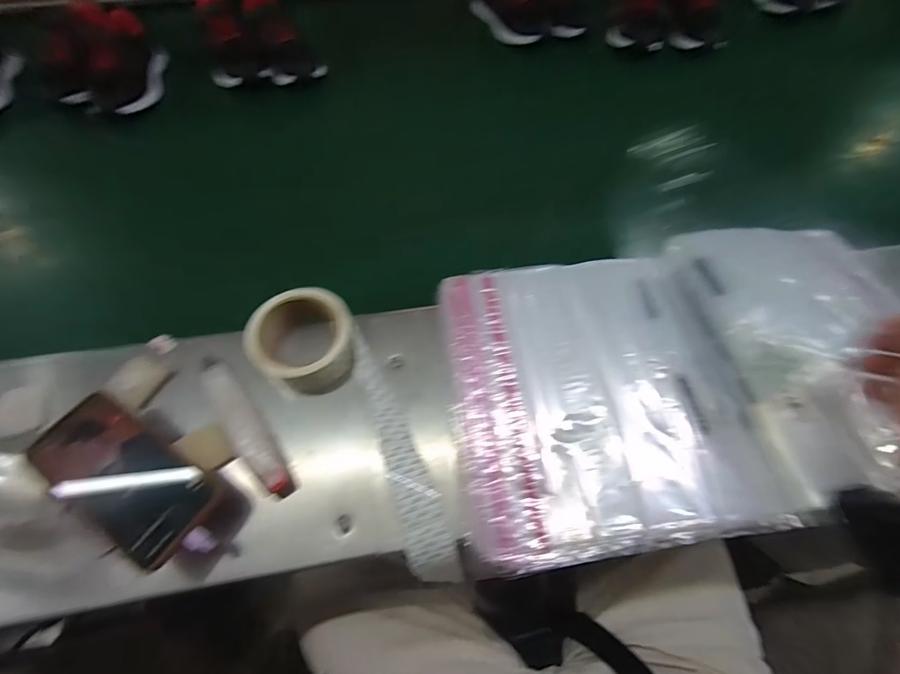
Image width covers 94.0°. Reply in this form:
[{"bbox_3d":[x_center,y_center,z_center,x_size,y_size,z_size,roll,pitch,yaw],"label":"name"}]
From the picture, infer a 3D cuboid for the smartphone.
[{"bbox_3d":[-0.271,0.114,0.347,0.148,0.016,0.072,31,60,10],"label":"smartphone"}]

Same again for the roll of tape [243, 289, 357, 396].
[{"bbox_3d":[-0.147,0.003,0.425,0.101,0.042,0.099,0,62,-1],"label":"roll of tape"}]

